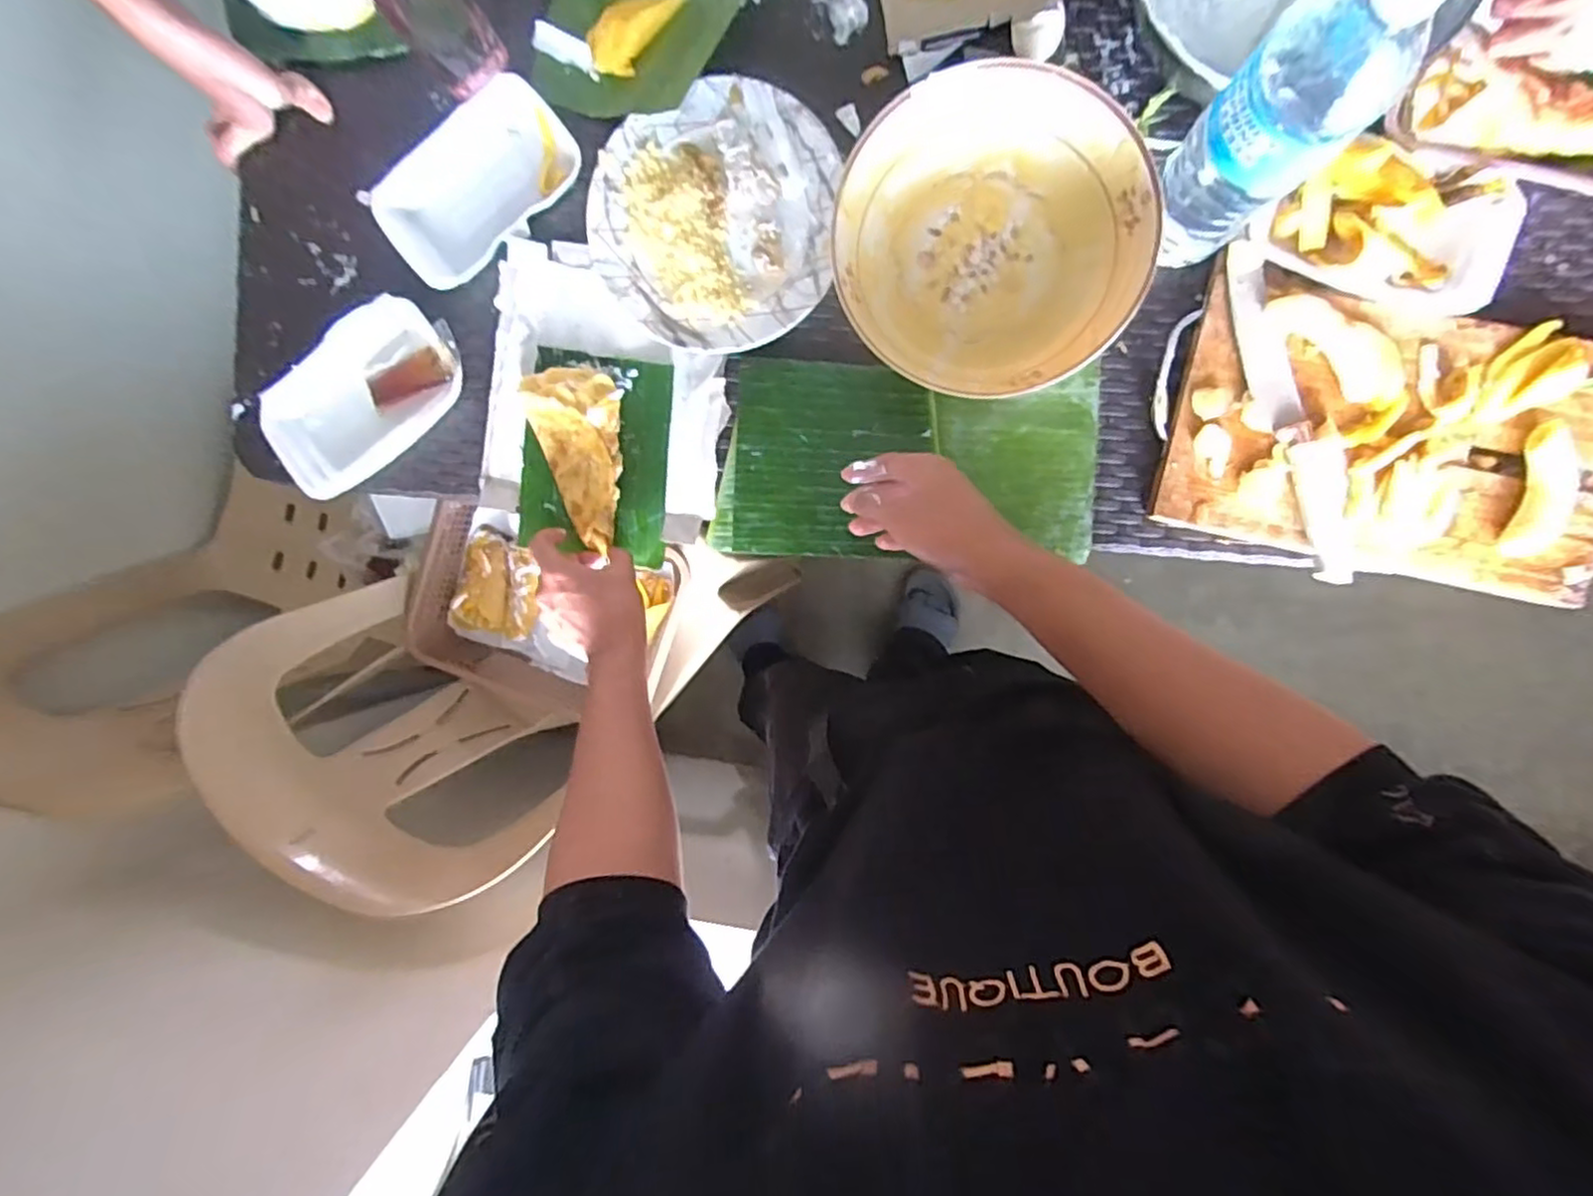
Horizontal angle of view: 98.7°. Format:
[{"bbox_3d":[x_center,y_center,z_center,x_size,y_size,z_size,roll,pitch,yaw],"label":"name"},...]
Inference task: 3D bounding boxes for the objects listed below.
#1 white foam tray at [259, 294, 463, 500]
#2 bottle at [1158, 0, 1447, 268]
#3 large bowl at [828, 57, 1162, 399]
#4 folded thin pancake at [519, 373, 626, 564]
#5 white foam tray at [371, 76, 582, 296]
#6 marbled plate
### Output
[{"bbox_3d":[-0.394,-0.186,0.622,0.186,0.029,0.118,-37,91,9],"label":"white foam tray"},{"bbox_3d":[0.303,-0.302,0.452,0.074,0.255,0.075,1,96,6],"label":"bottle"},{"bbox_3d":[0.151,-0.281,0.546,0.233,0.055,0.227,-3,96,7],"label":"large bowl"},{"bbox_3d":[-0.187,-0.124,0.603,0.078,0.025,0.160,-10,96,7],"label":"folded thin pancake"},{"bbox_3d":[-0.281,-0.364,0.601,0.177,0.034,0.113,-42,90,9],"label":"white foam tray"},{"bbox_3d":[-0.073,-0.324,0.588,0.206,0.025,0.211,4,97,6],"label":"marbled plate"}]

